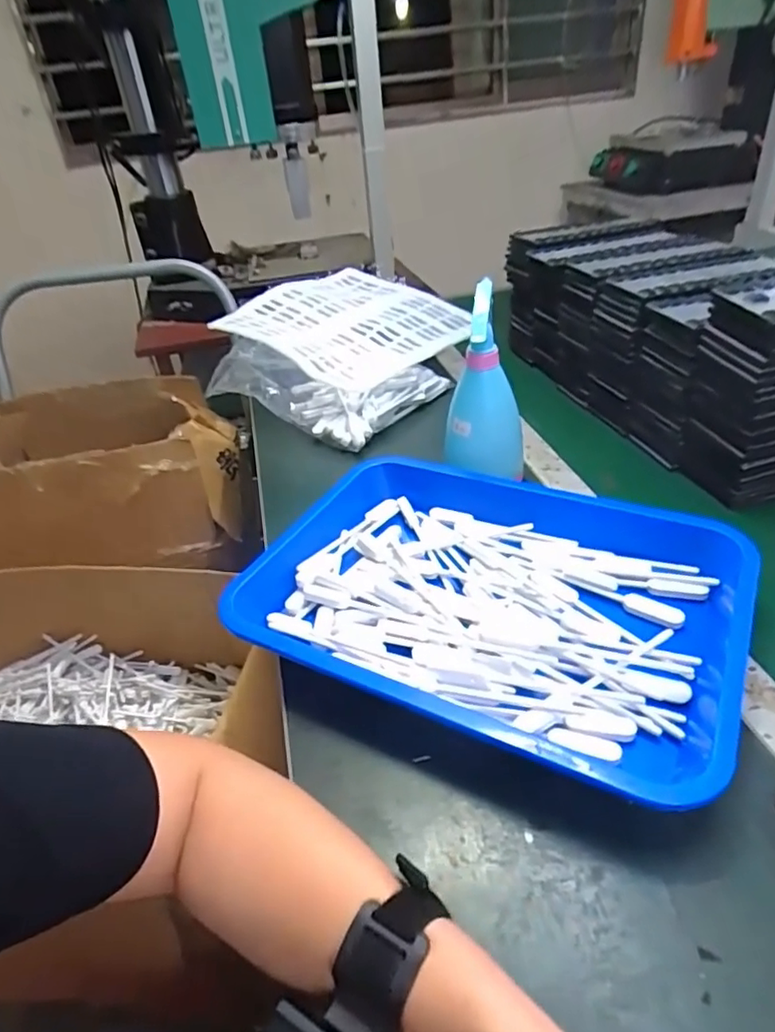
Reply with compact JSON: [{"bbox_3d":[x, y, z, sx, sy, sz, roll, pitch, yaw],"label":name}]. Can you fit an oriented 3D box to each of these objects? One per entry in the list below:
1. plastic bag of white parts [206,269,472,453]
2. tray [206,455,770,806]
[{"bbox_3d":[-0.058,-0.257,0.884,0.307,0.092,0.325,23,45,33],"label":"plastic bag of white parts"},{"bbox_3d":[0.079,0.064,0.488,0.364,0.049,0.263,15,42,26],"label":"tray"}]

